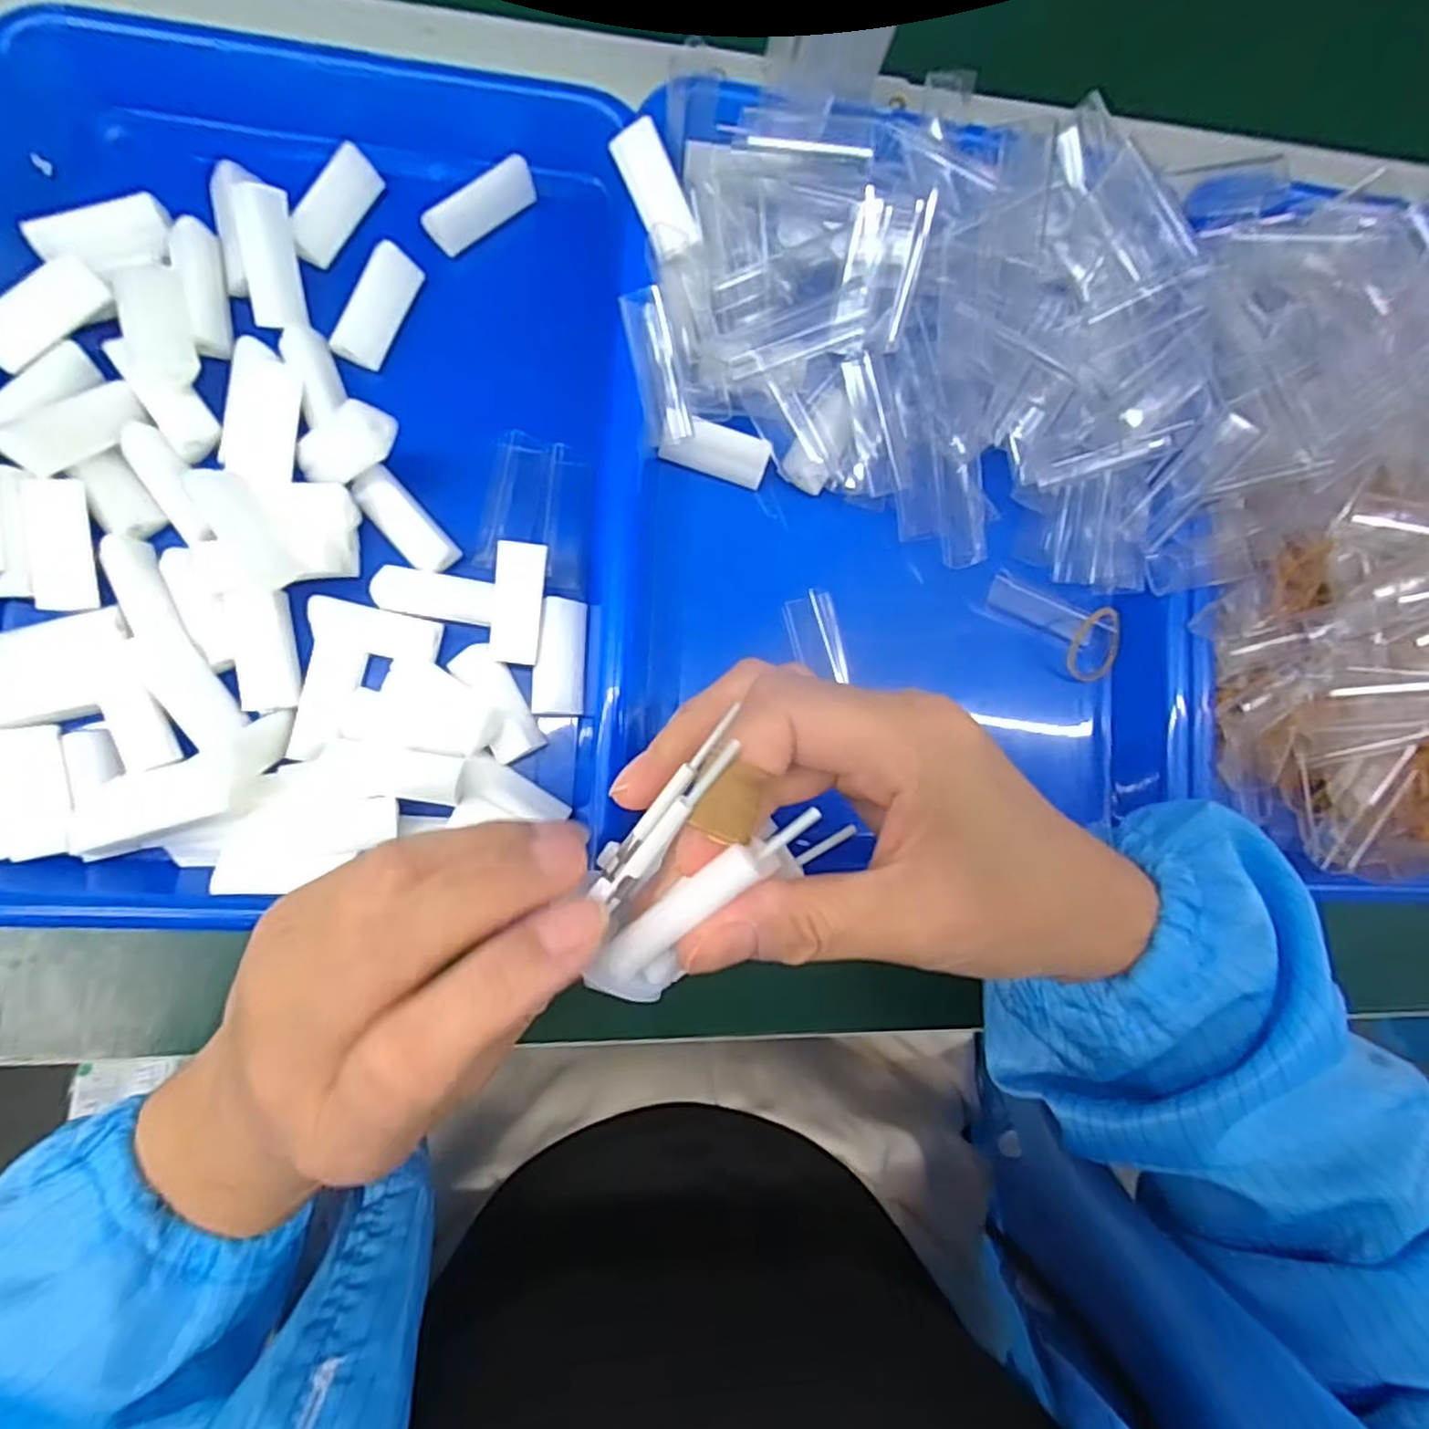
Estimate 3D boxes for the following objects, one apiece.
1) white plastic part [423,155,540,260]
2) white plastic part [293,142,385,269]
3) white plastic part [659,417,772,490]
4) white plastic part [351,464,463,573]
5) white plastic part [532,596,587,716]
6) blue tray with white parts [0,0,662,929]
[{"bbox_3d":[-0.095,-0.207,0.294,0.047,0.015,0.013,-36,91,-10],"label":"white plastic part"},{"bbox_3d":[-0.150,-0.202,0.287,0.013,0.013,0.046,29,82,-5],"label":"white plastic part"},{"bbox_3d":[0.001,-0.110,0.303,0.043,0.015,0.014,17,83,-7],"label":"white plastic part"},{"bbox_3d":[-0.121,-0.075,0.283,0.018,0.008,0.044,-43,93,-9],"label":"white plastic part"},{"bbox_3d":[-0.061,-0.023,0.283,0.020,0.011,0.044,2,85,-9],"label":"white plastic part"},{"bbox_3d":[-0.155,-0.099,0.275,0.240,0.034,0.341,3,85,-8],"label":"blue tray with white parts"}]

